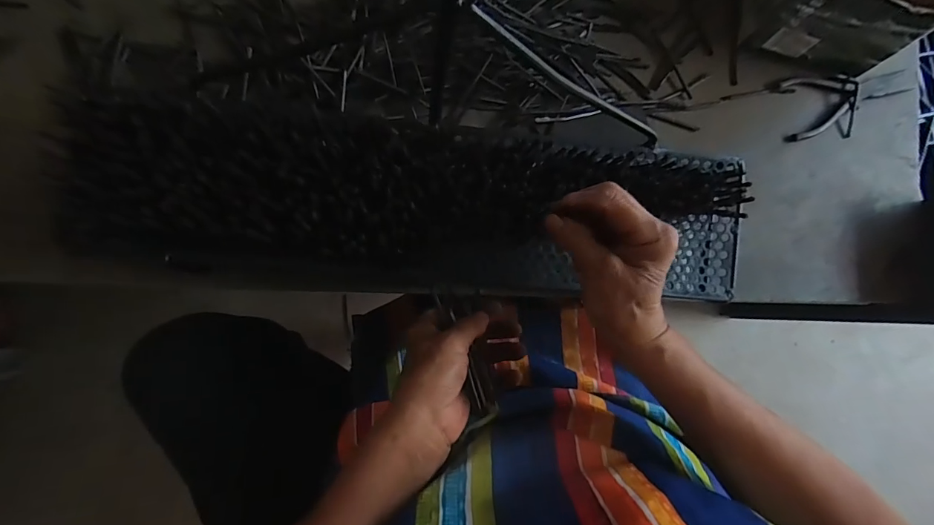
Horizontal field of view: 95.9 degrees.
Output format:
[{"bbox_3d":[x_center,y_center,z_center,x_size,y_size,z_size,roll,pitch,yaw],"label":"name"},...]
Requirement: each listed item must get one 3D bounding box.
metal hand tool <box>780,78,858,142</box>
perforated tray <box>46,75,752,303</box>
[{"bbox_3d":[0.448,-0.198,0.532,0.099,0.014,0.078,-8,86,-9],"label":"metal hand tool"},{"bbox_3d":[-0.029,-0.064,0.400,0.588,0.108,0.180,2,85,-9],"label":"perforated tray"}]

